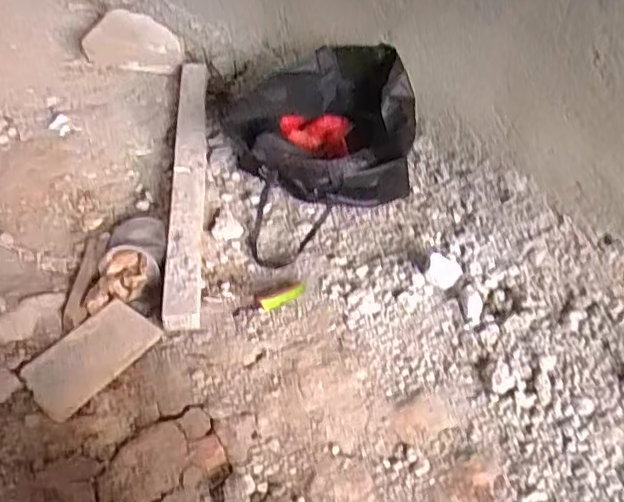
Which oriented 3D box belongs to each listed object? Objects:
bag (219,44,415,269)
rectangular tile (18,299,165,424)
[{"bbox_3d":[0.033,-0.206,1.228,0.381,0.252,0.272,-18,45,-30],"label":"bag"},{"bbox_3d":[-0.315,0.148,0.932,0.099,0.010,0.192,37,52,13],"label":"rectangular tile"}]

